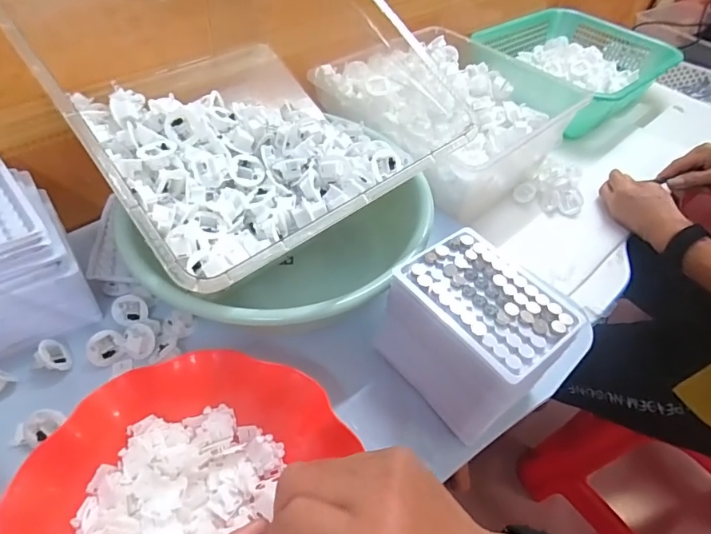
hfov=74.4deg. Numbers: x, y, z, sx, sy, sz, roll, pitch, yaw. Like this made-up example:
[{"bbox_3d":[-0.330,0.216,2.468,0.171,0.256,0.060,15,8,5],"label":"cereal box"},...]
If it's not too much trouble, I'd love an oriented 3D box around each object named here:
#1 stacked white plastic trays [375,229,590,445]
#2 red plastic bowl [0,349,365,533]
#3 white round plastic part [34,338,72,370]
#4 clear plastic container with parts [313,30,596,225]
[{"bbox_3d":[0.102,0.059,0.409,0.107,0.103,0.138,-31,59,-29],"label":"stacked white plastic trays"},{"bbox_3d":[-0.114,0.167,0.324,0.197,0.061,0.211,3,48,-4],"label":"red plastic bowl"},{"bbox_3d":[-0.276,0.082,0.426,0.016,0.026,0.033,-39,72,8],"label":"white round plastic part"},{"bbox_3d":[0.131,-0.224,0.695,0.296,0.128,0.281,-31,59,-30],"label":"clear plastic container with parts"}]

